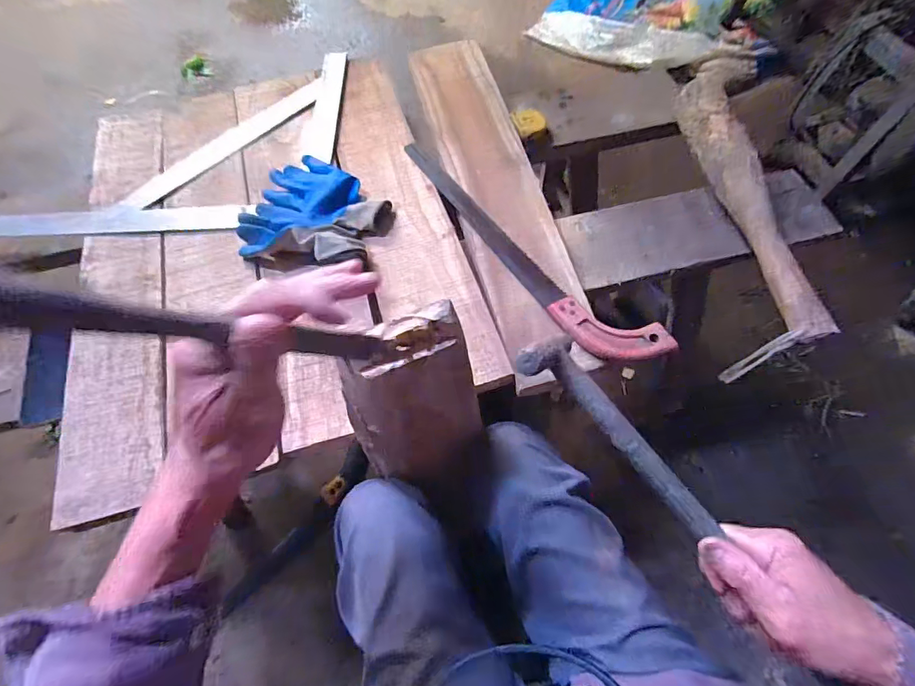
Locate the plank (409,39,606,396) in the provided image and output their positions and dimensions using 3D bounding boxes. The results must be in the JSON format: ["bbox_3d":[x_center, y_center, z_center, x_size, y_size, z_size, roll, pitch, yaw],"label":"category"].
[{"bbox_3d":[0.051,-0.254,0.689,0.137,0.016,0.683,-13,64,-3],"label":"plank"}]

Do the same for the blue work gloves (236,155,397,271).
[{"bbox_3d":[-0.199,-0.186,0.632,0.193,0.059,0.180,-1,64,3],"label":"blue work gloves"}]

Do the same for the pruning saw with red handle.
[{"bbox_3d":[0.076,-0.139,0.617,0.084,0.020,0.477,-37,67,-14],"label":"pruning saw with red handle"}]

